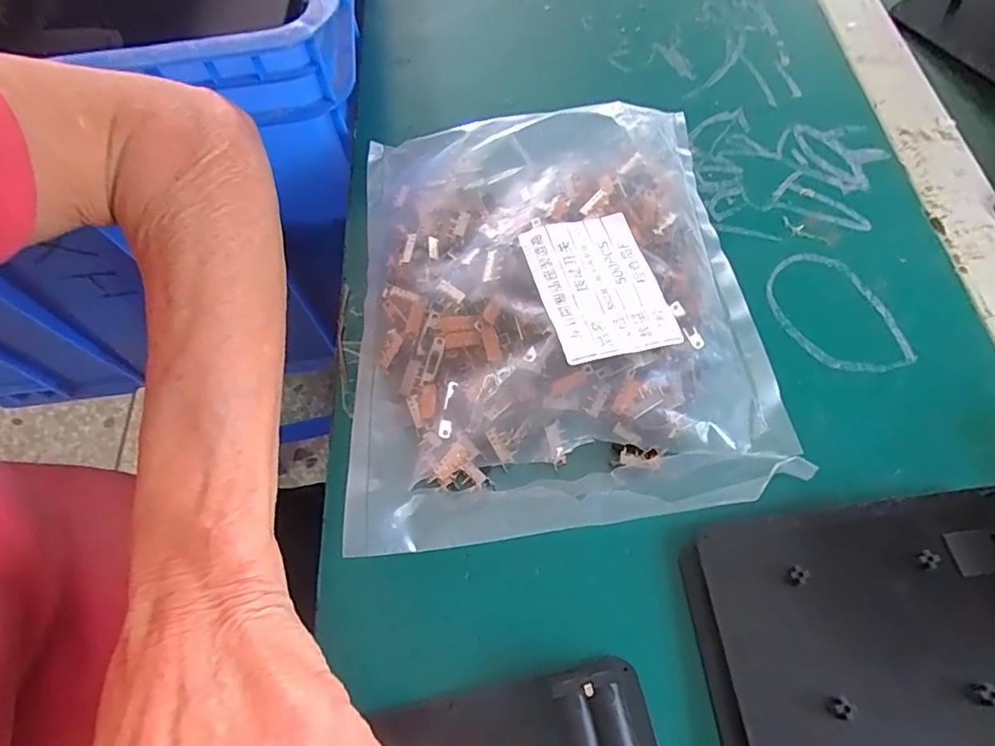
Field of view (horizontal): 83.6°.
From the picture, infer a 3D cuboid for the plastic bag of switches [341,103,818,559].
[{"bbox_3d":[0.019,-0.035,0.245,0.173,0.038,0.196,-6,63,-1],"label":"plastic bag of switches"}]

